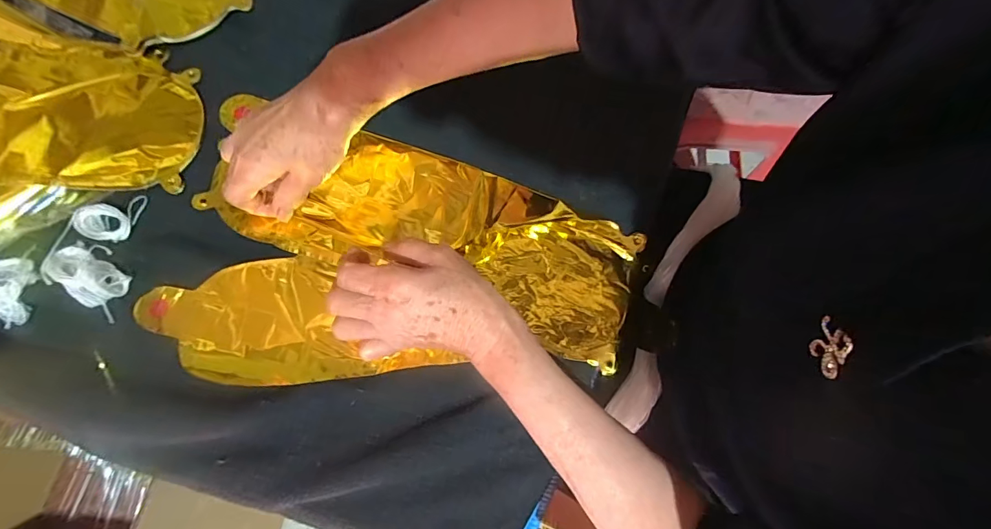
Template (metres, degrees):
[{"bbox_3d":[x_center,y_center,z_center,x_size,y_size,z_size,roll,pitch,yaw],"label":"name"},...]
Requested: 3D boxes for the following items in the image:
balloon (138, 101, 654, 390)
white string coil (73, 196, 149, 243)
[{"bbox_3d":[-0.082,0.010,0.369,0.383,0.028,0.230,18,78,4],"label":"balloon"},{"bbox_3d":[-0.334,-0.038,0.369,0.055,0.009,0.038,-14,78,-3],"label":"white string coil"}]

